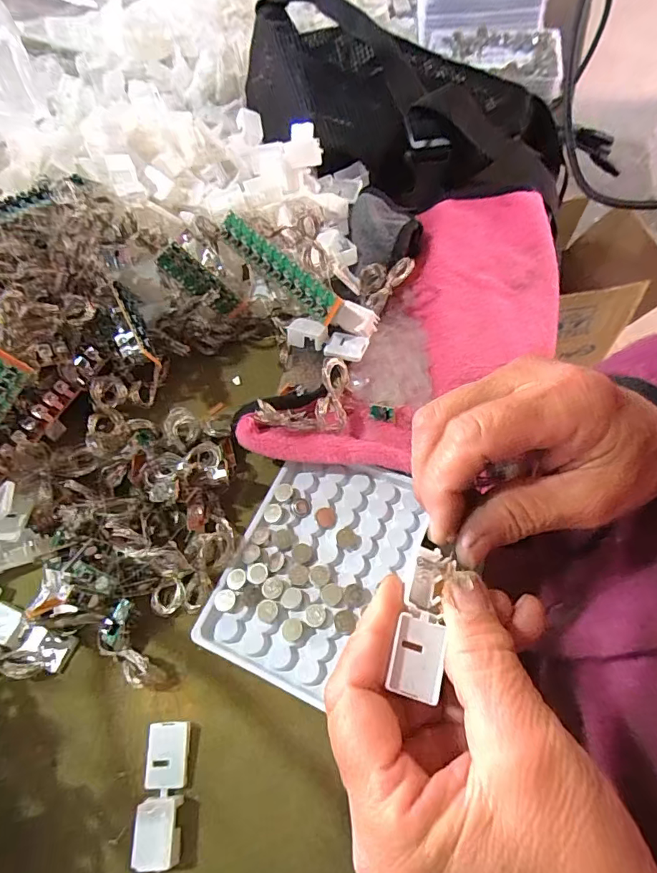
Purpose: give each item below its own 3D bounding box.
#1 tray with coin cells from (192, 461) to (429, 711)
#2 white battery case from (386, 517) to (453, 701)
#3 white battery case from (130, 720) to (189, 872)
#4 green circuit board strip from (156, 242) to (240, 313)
[{"bbox_3d":[-0.006,0.070,0.272,0.092,0.013,0.126,19,63,15],"label":"tray with coin cells"},{"bbox_3d":[0.037,0.067,0.189,0.018,0.010,0.058,13,53,6],"label":"white battery case"},{"bbox_3d":[-0.075,0.161,0.223,0.019,0.014,0.053,-4,59,2],"label":"white battery case"},{"bbox_3d":[-0.087,-0.104,0.330,0.020,0.058,0.008,-16,52,41],"label":"green circuit board strip"}]

